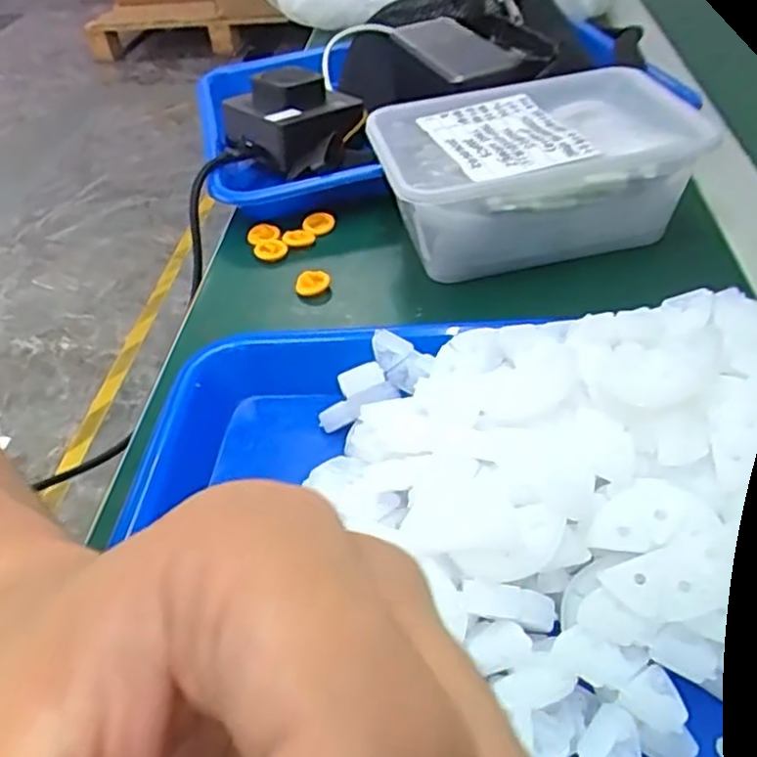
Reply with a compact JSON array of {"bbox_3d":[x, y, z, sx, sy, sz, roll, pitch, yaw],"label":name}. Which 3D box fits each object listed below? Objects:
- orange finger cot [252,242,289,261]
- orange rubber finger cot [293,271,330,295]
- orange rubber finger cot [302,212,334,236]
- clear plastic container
[{"bbox_3d":[-0.066,-0.078,0.436,0.020,0.006,0.015,-9,43,-7],"label":"orange finger cot"},{"bbox_3d":[-0.038,-0.054,0.405,0.019,0.009,0.012,-8,42,-1],"label":"orange rubber finger cot"},{"bbox_3d":[-0.038,-0.099,0.451,0.019,0.006,0.016,-14,44,-12],"label":"orange rubber finger cot"},{"bbox_3d":[0.083,-0.115,0.410,0.166,0.074,0.108,-12,43,-5],"label":"clear plastic container"}]

